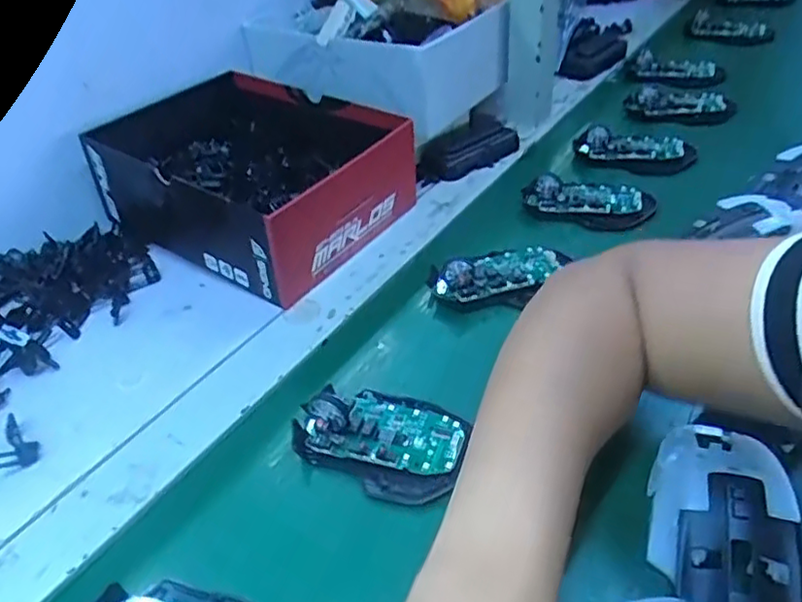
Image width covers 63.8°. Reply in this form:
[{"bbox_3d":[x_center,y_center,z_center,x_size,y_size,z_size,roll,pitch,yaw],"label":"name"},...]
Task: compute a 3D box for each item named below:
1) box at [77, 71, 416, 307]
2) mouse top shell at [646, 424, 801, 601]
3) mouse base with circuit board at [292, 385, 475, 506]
[{"bbox_3d":[-0.129,-0.120,0.603,0.229,0.099,0.194,21,46,28],"label":"box"},{"bbox_3d":[0.162,0.102,0.327,0.062,0.034,0.107,8,41,16],"label":"mouse top shell"},{"bbox_3d":[-0.013,0.082,0.401,0.103,0.027,0.074,11,42,18],"label":"mouse base with circuit board"}]

